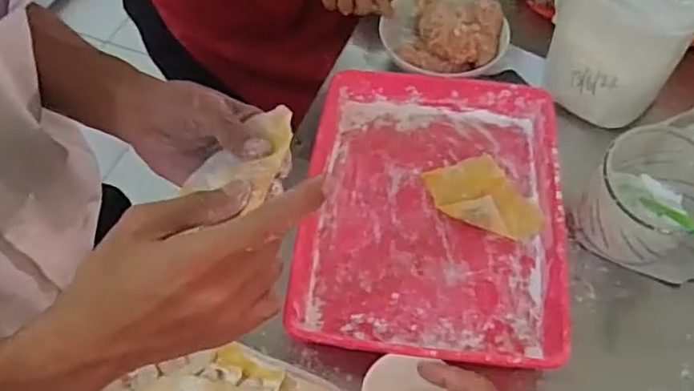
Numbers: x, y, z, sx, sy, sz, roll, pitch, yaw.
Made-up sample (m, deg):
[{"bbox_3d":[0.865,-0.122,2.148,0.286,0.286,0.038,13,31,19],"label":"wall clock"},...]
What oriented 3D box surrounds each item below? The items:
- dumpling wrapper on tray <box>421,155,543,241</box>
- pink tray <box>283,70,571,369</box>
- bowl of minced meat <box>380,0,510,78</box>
[{"bbox_3d":[0.160,0.004,0.734,0.089,0.022,0.130,-28,62,-19],"label":"dumpling wrapper on tray"},{"bbox_3d":[0.096,0.011,0.715,0.275,0.059,0.369,8,57,3],"label":"pink tray"},{"bbox_3d":[0.130,-0.225,0.852,0.149,0.083,0.154,1,57,-1],"label":"bowl of minced meat"}]

